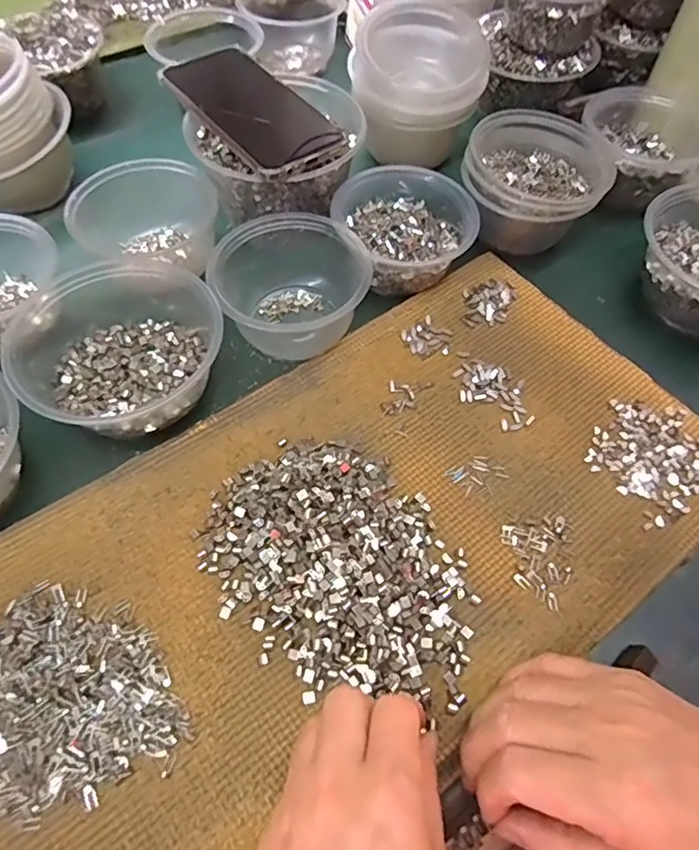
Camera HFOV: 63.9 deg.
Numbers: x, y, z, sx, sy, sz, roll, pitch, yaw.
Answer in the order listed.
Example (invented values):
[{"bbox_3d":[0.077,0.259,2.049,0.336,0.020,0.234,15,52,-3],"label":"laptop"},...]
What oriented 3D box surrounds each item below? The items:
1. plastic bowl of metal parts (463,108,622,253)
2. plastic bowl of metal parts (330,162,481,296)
[{"bbox_3d":[0.156,-0.203,0.480,0.111,0.070,0.124,30,62,14],"label":"plastic bowl of metal parts"},{"bbox_3d":[0.041,-0.162,0.464,0.105,0.049,0.112,1,59,-2],"label":"plastic bowl of metal parts"}]

